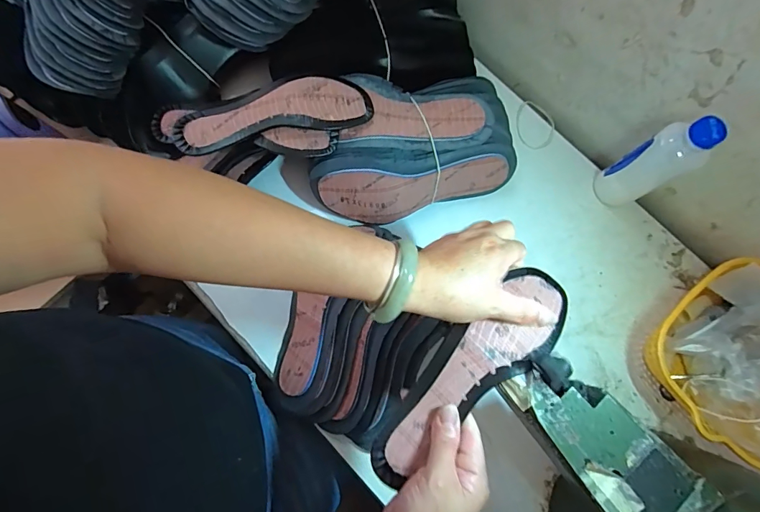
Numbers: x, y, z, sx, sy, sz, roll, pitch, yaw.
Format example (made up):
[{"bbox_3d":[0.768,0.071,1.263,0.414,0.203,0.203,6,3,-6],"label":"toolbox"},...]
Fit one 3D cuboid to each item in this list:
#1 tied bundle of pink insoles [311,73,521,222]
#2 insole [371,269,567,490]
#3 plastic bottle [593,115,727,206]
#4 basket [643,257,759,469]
[{"bbox_3d":[0.040,-0.138,0.546,0.256,0.103,0.179,-5,75,1],"label":"tied bundle of pink insoles"},{"bbox_3d":[0.078,0.098,0.357,0.222,0.025,0.059,-42,78,-8],"label":"insole"},{"bbox_3d":[0.327,-0.110,0.500,0.052,0.171,0.059,-22,76,-4],"label":"plastic bottle"},{"bbox_3d":[0.420,0.122,0.486,0.202,0.085,0.190,0,75,2],"label":"basket"}]

